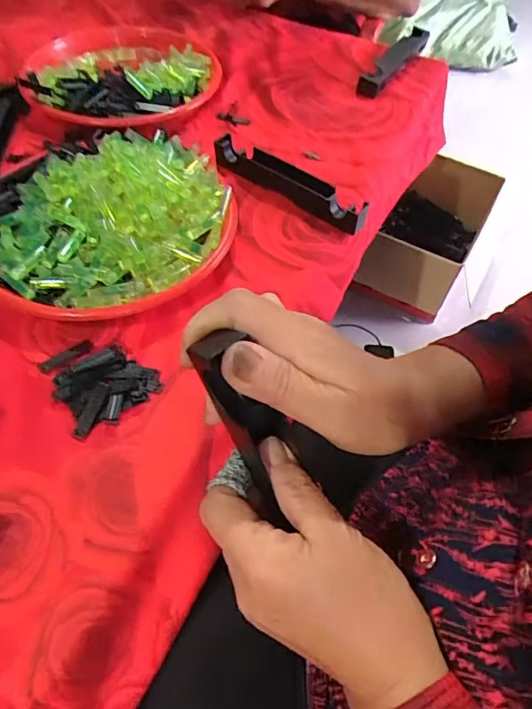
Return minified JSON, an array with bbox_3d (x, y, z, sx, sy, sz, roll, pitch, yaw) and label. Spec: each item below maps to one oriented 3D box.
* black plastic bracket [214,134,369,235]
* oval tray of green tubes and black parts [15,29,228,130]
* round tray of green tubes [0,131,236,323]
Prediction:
[{"bbox_3d":[0.023,-0.184,0.524,0.181,0.026,0.027,33,59,19],"label":"black plastic bracket"},{"bbox_3d":[-0.184,-0.368,0.638,0.236,0.030,0.268,3,54,-1],"label":"oval tray of green tubes and black parts"},{"bbox_3d":[-0.150,-0.134,0.474,0.222,0.058,0.232,2,54,-2],"label":"round tray of green tubes"}]

